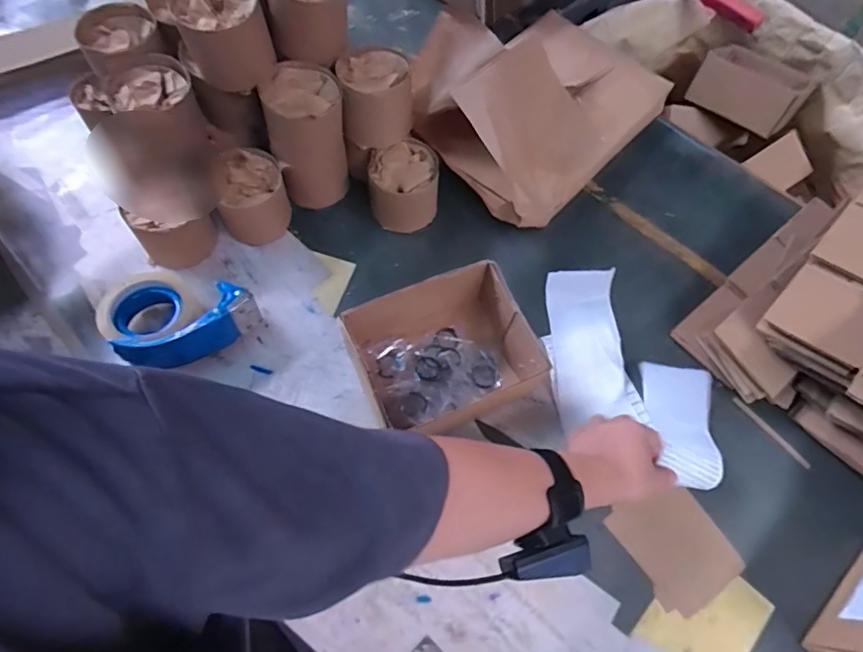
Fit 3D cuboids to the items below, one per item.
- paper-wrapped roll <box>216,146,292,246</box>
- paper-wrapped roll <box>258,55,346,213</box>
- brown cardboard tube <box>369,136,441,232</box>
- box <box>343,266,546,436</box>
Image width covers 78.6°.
[{"bbox_3d":[-0.232,-0.170,0.697,0.087,0.088,0.086,-3,64,-3],"label":"paper-wrapped roll"},{"bbox_3d":[-0.155,-0.235,0.684,0.090,0.167,0.102,-11,64,-7],"label":"paper-wrapped roll"},{"bbox_3d":[-0.038,-0.187,0.715,0.093,0.080,0.090,-5,64,-4],"label":"brown cardboard tube"},{"bbox_3d":[0.018,0.029,0.600,0.193,0.092,0.164,-23,66,-13],"label":"box"}]

